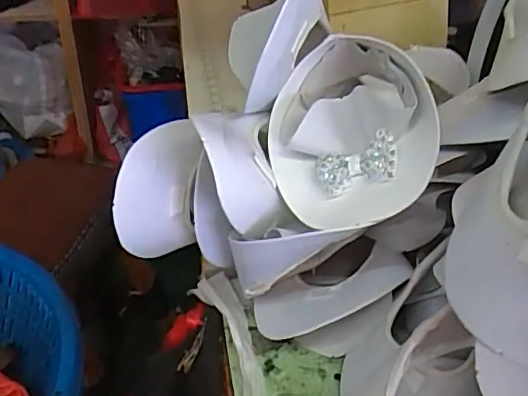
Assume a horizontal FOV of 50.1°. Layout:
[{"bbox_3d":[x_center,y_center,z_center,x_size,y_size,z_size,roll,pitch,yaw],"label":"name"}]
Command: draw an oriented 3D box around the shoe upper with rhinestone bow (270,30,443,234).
[{"bbox_3d":[0.055,-0.048,0.379,0.095,0.075,0.145,-1,35,-4],"label":"shoe upper with rhinestone bow"}]

